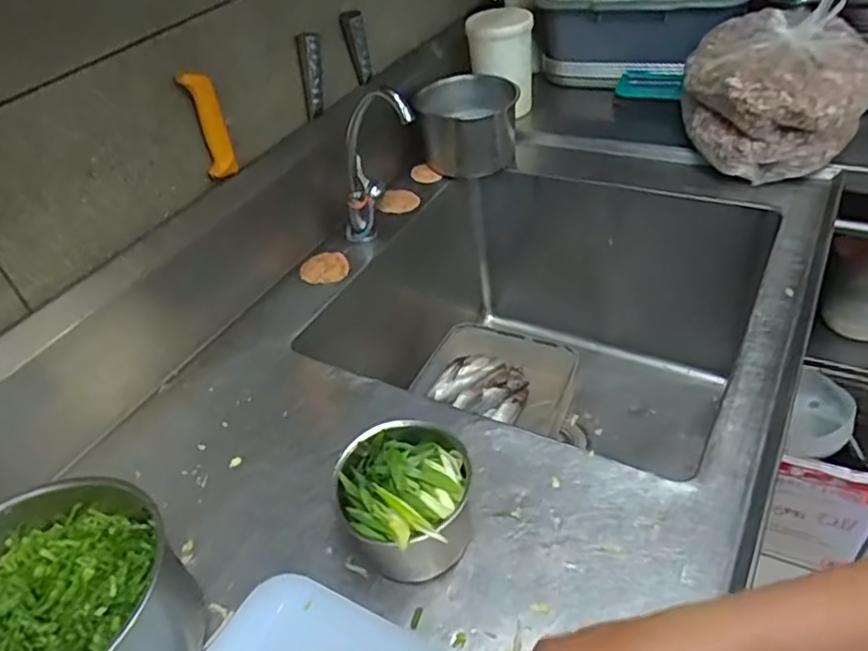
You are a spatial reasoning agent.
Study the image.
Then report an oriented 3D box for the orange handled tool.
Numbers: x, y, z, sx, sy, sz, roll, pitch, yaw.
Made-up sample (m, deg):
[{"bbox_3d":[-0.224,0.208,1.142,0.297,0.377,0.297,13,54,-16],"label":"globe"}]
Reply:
[{"bbox_3d":[-0.276,-0.246,0.796,0.039,0.131,0.021,-23,42,-16],"label":"orange handled tool"}]

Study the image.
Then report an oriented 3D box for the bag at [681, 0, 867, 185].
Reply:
[{"bbox_3d":[0.497,-0.350,0.943,0.225,0.188,0.220,-2,41,9],"label":"bag"}]

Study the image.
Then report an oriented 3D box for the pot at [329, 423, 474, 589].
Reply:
[{"bbox_3d":[-0.026,0.162,0.574,0.111,0.100,0.118,-5,41,5],"label":"pot"}]

